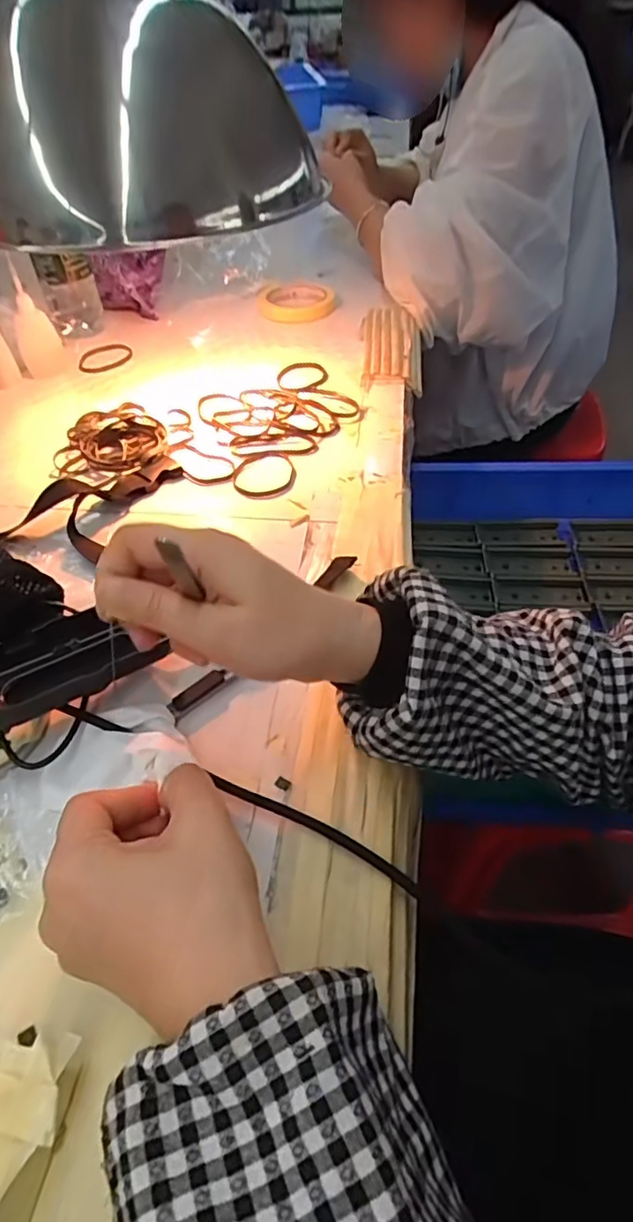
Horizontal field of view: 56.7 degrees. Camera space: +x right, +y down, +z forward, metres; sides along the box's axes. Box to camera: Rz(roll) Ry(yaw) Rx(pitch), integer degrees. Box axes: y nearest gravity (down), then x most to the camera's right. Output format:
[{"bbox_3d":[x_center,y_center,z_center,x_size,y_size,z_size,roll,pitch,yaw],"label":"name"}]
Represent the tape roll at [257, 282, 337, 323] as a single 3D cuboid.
[{"bbox_3d":[-0.026,-0.412,0.777,0.102,0.019,0.097,-1,47,1],"label":"tape roll"}]

